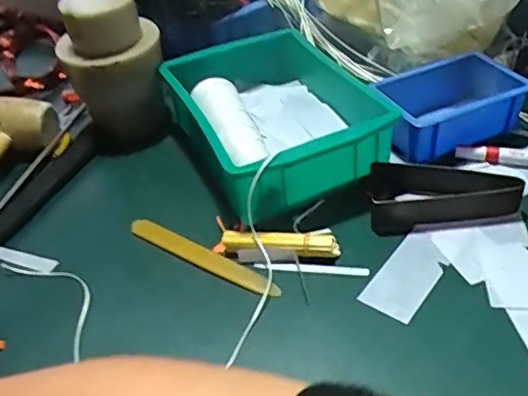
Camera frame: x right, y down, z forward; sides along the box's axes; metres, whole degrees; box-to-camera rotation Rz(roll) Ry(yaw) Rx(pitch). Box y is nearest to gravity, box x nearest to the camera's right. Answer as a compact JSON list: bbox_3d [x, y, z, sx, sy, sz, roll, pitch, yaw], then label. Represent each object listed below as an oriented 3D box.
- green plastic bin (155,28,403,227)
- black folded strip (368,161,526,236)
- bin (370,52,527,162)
[{"bbox_3d":[0.010,-0.085,0.590,0.187,0.077,0.231,-19,41,-14],"label":"green plastic bin"},{"bbox_3d":[0.158,-0.009,0.511,0.129,0.032,0.065,-8,40,-1],"label":"black folded strip"},{"bbox_3d":[0.189,-0.096,0.588,0.159,0.056,0.098,-18,41,-13],"label":"bin"}]

